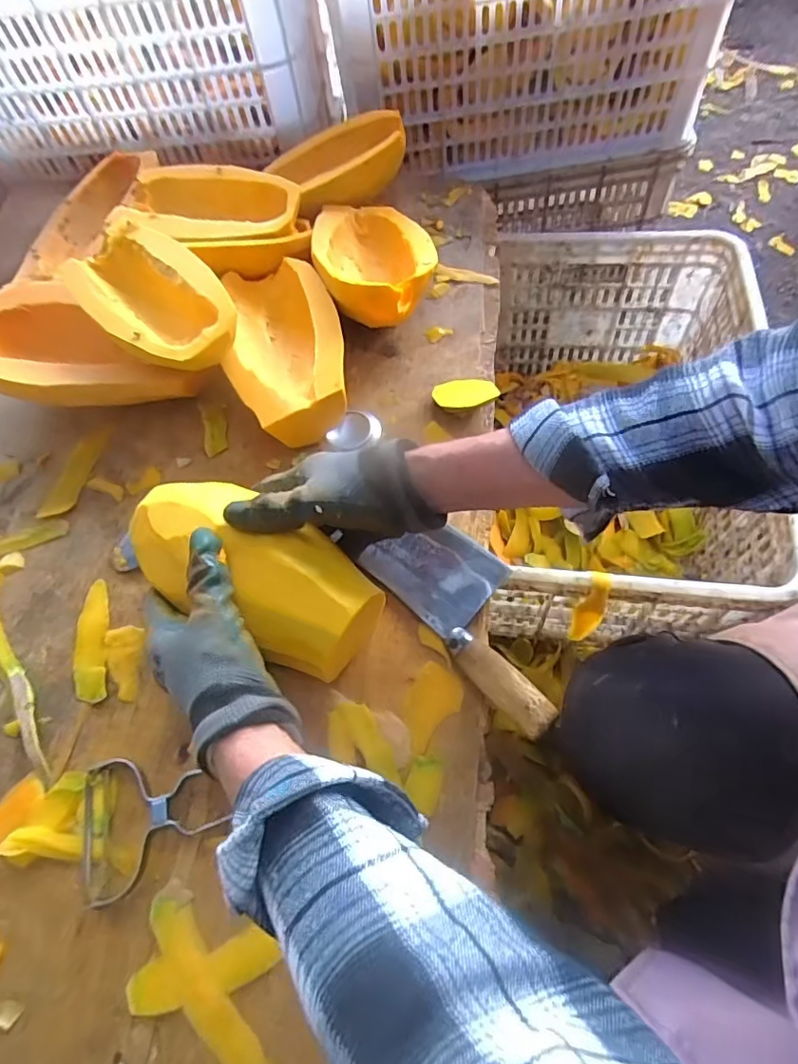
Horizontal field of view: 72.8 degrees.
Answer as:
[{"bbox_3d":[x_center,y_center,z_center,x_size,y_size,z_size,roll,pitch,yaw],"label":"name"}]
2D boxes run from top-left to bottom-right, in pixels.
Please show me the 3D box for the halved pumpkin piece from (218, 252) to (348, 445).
[{"bbox_3d":[-0.116,-0.184,0.567,0.119,0.070,0.216,-12,62,0],"label":"halved pumpkin piece"}]

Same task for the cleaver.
[{"bbox_3d":[0.060,0.058,0.445,0.087,0.029,0.208,-38,65,-16],"label":"cleaver"}]

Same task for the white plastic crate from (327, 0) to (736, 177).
[{"bbox_3d":[0.164,-0.777,0.789,0.520,0.275,0.369,-10,62,1],"label":"white plastic crate"}]

